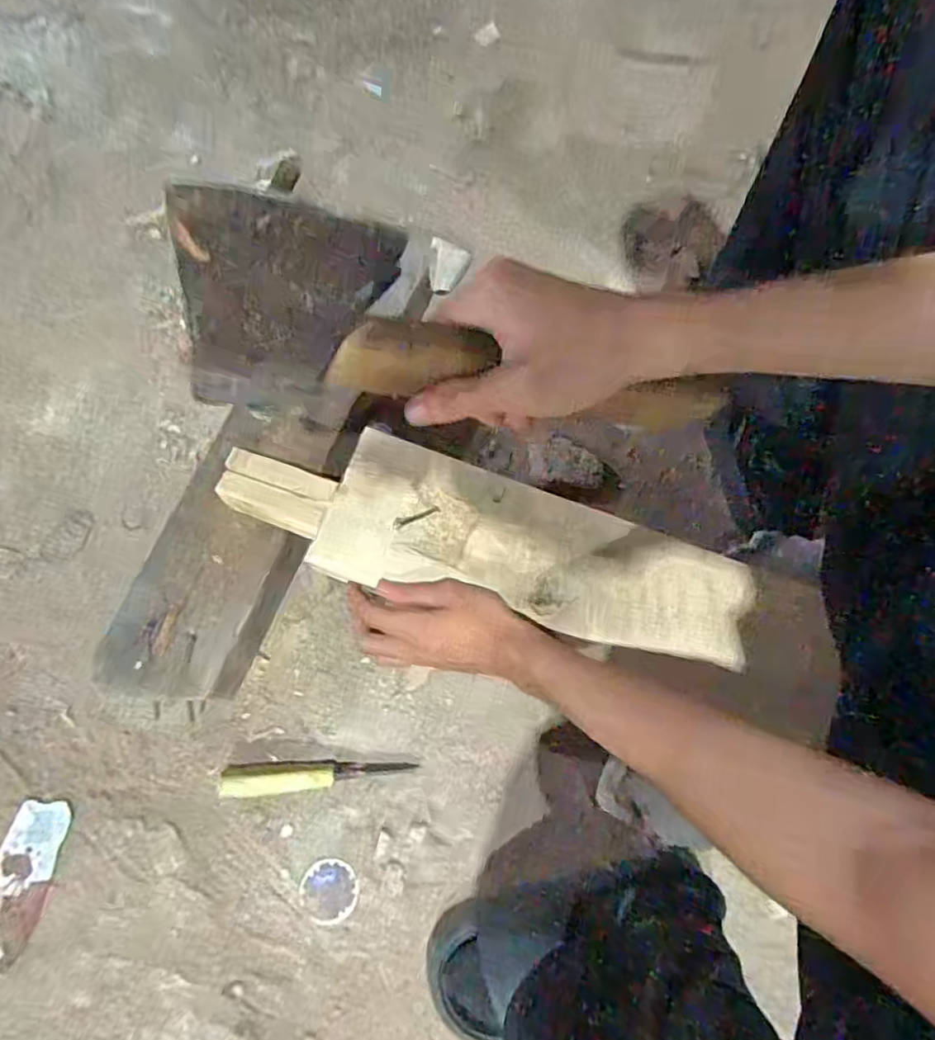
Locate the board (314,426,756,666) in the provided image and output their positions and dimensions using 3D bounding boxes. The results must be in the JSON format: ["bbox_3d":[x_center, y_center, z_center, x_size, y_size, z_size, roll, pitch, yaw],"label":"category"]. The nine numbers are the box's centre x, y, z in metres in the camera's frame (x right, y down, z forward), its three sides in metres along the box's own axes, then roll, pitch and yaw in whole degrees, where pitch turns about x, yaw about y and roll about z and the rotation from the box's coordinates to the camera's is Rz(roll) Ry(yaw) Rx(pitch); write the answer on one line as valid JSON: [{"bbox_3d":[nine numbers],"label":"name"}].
[{"bbox_3d":[0.059,0.030,0.546,0.365,0.013,0.128,17,74,4],"label":"board"}]

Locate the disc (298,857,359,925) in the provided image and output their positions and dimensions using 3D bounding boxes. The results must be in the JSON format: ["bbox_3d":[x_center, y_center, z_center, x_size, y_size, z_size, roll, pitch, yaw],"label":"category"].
[{"bbox_3d":[-0.131,0.350,0.584,0.053,0.004,0.054,0,73,0],"label":"disc"}]

